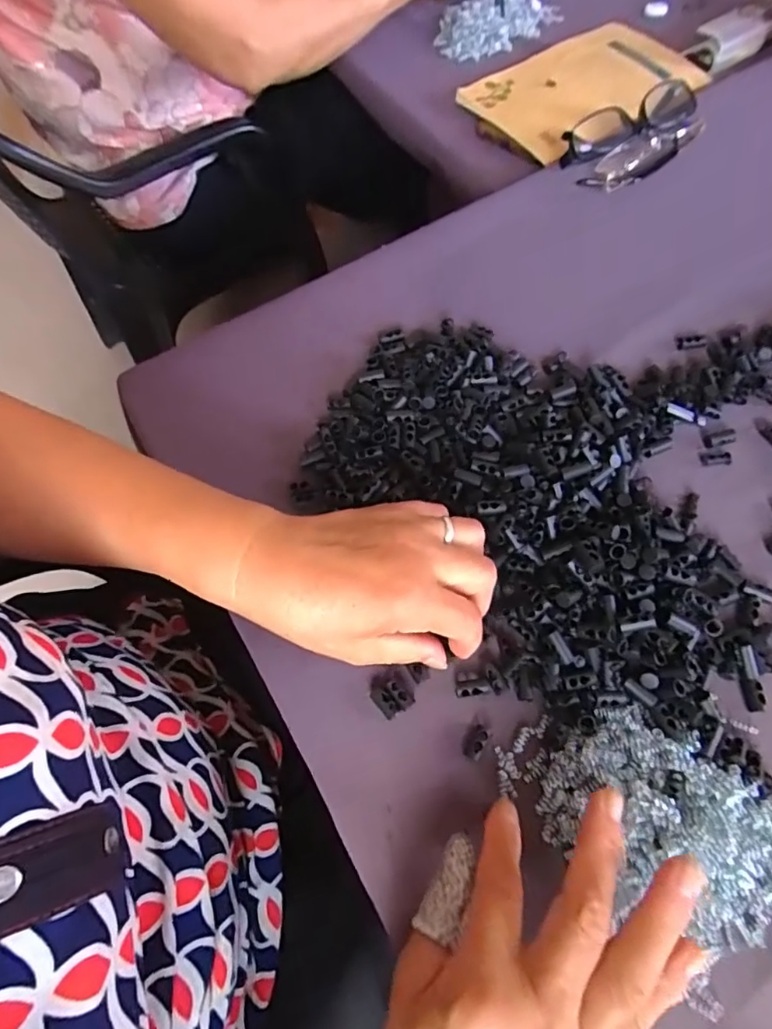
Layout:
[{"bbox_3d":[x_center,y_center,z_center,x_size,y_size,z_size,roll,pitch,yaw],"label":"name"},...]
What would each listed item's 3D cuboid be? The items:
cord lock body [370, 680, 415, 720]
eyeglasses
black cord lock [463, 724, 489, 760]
[{"bbox_3d":[0.004,0.103,0.307,0.019,0.006,0.019,-35,69,-11],"label":"cord lock body"},{"bbox_3d":[0.219,-0.327,0.474,0.144,0.035,0.064,-38,70,-11],"label":"eyeglasses"},{"bbox_3d":[0.049,0.123,0.296,0.010,0.008,0.018,21,70,12],"label":"black cord lock"}]

